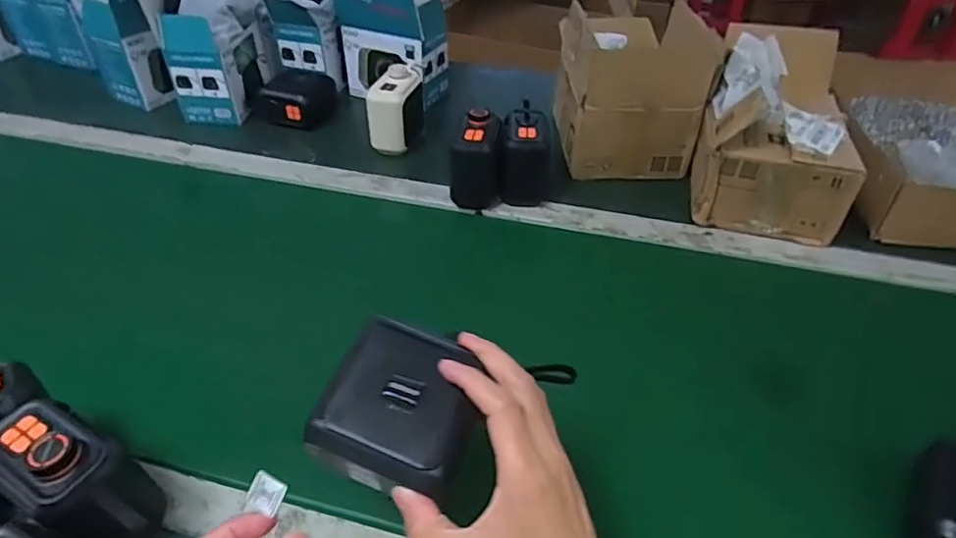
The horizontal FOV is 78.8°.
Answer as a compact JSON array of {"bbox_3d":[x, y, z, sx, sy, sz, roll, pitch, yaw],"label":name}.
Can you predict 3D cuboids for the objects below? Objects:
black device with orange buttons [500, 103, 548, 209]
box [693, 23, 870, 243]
[{"bbox_3d":[0.056,-0.134,0.720,0.054,0.100,0.099,1,41,1],"label":"black device with orange buttons"},{"bbox_3d":[0.353,-0.170,0.699,0.150,0.158,0.214,10,42,11],"label":"box"}]

